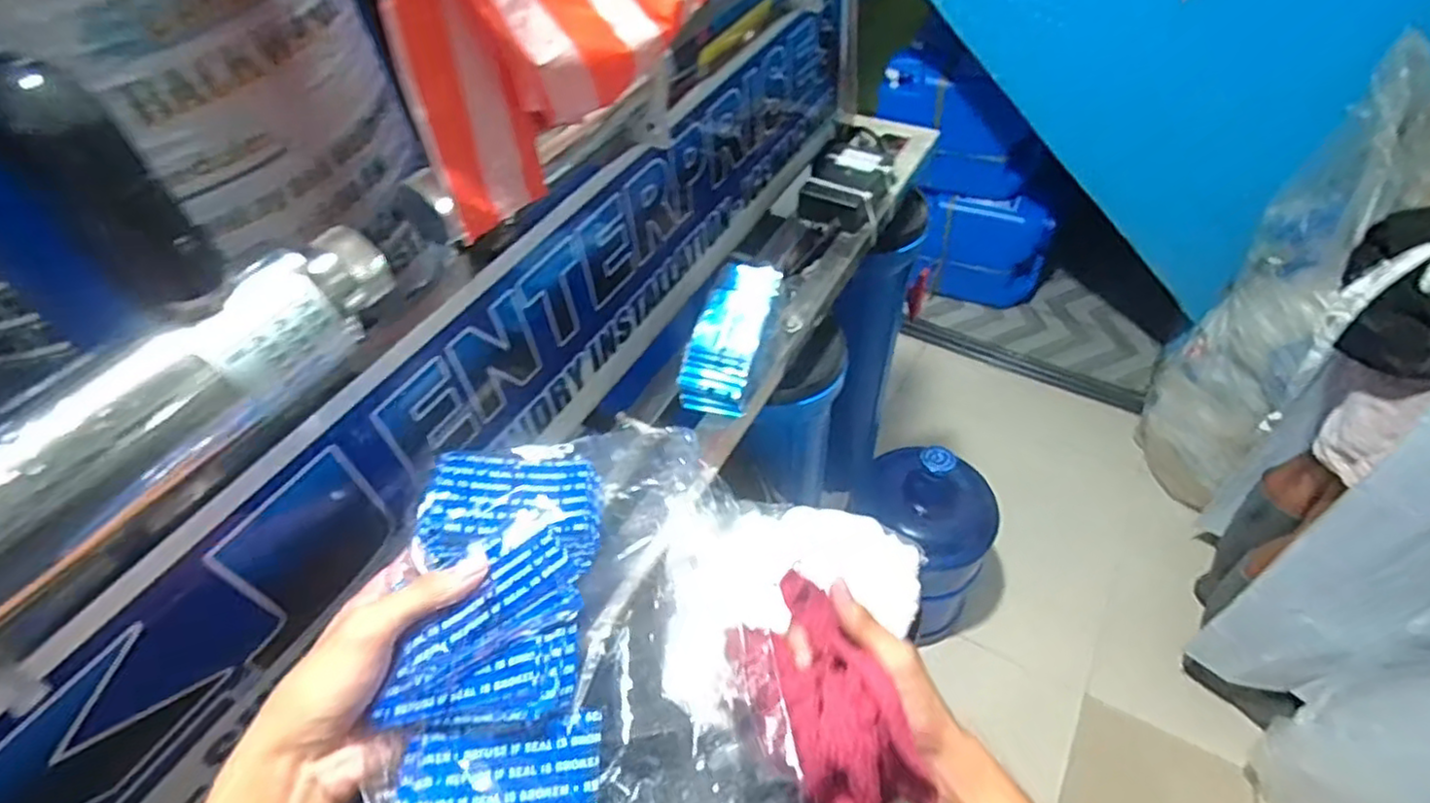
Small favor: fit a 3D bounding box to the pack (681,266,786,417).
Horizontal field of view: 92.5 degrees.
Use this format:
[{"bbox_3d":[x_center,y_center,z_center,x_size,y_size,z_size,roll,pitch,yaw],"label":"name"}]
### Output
[{"bbox_3d":[0.013,-0.054,0.534,0.054,0.036,0.136,13,66,16],"label":"pack"}]

